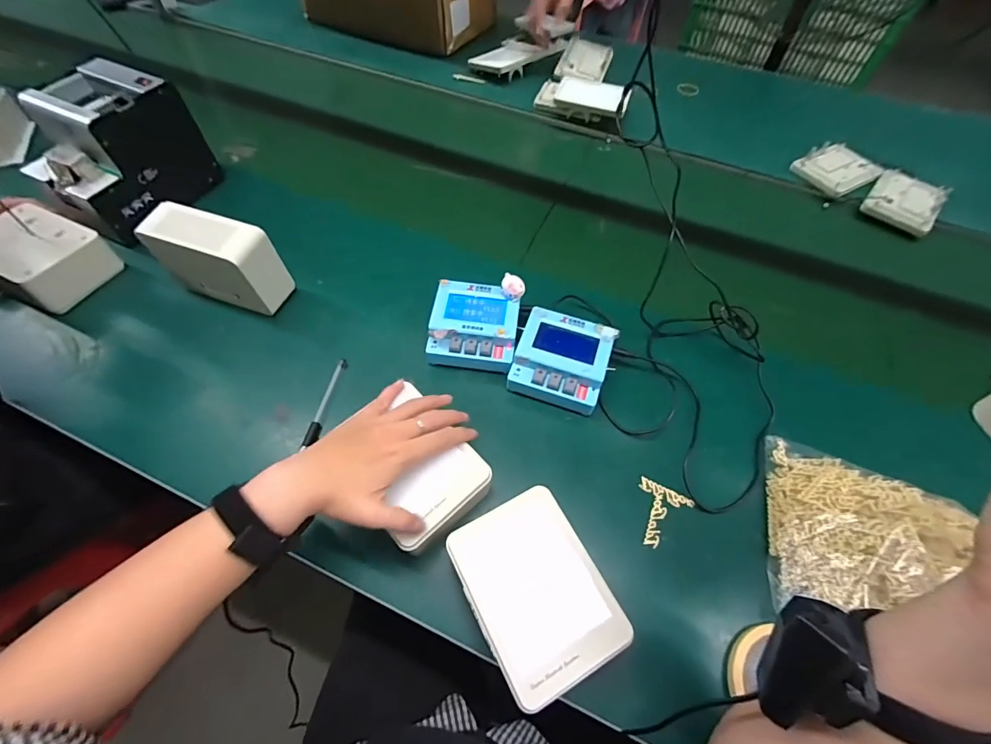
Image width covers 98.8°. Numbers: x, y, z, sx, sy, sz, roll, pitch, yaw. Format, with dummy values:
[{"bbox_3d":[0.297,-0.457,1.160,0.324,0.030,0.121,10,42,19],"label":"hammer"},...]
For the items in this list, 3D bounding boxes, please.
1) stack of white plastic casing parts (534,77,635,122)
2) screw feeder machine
[{"bbox_3d":[0.161,-0.529,0.828,0.163,0.040,0.100,15,56,7],"label":"stack of white plastic casing parts"},{"bbox_3d":[-0.518,-0.301,0.586,0.121,0.149,0.176,25,58,13],"label":"screw feeder machine"}]

